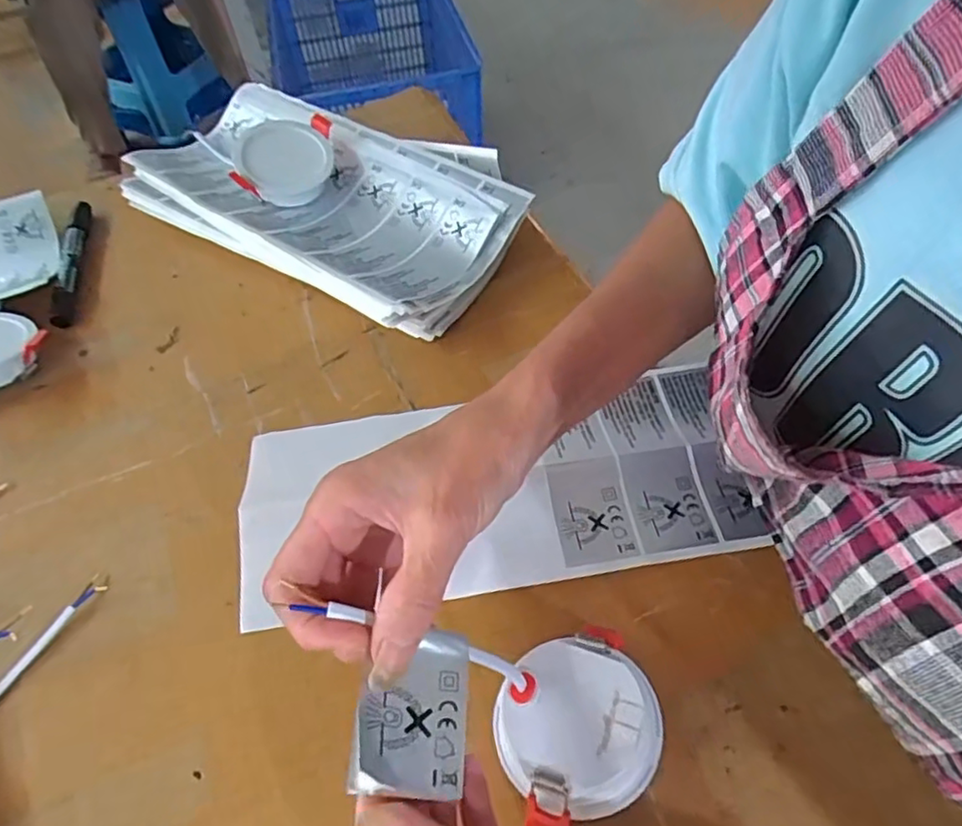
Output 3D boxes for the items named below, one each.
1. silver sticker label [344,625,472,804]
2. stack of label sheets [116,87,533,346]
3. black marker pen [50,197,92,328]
[{"bbox_3d":[-0.024,0.104,0.225,0.040,0.004,0.055,14,45,-15],"label":"silver sticker label"},{"bbox_3d":[-0.123,-0.166,0.495,0.309,0.054,0.154,29,60,22],"label":"stack of label sheets"},{"bbox_3d":[-0.320,-0.125,0.497,0.016,0.016,0.154,-15,54,-8],"label":"black marker pen"}]

